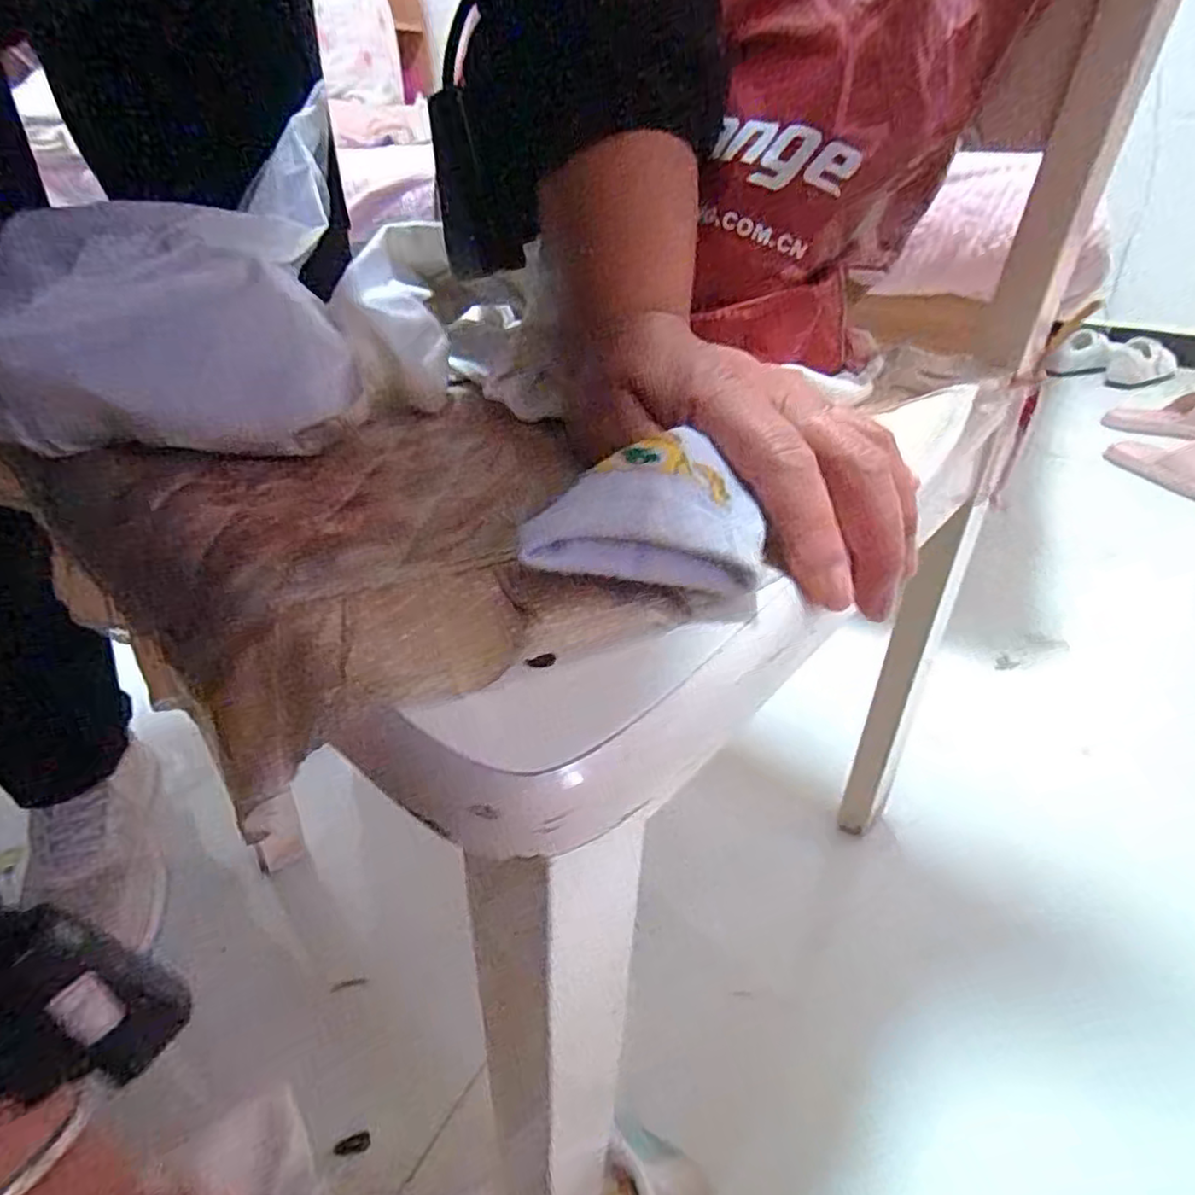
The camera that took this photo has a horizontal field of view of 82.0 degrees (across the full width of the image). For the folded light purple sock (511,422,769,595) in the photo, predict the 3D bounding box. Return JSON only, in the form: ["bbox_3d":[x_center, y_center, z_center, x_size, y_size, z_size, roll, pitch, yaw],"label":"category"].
[{"bbox_3d":[0.012,-0.023,0.201,0.064,0.022,0.051,2,63,-2],"label":"folded light purple sock"}]

